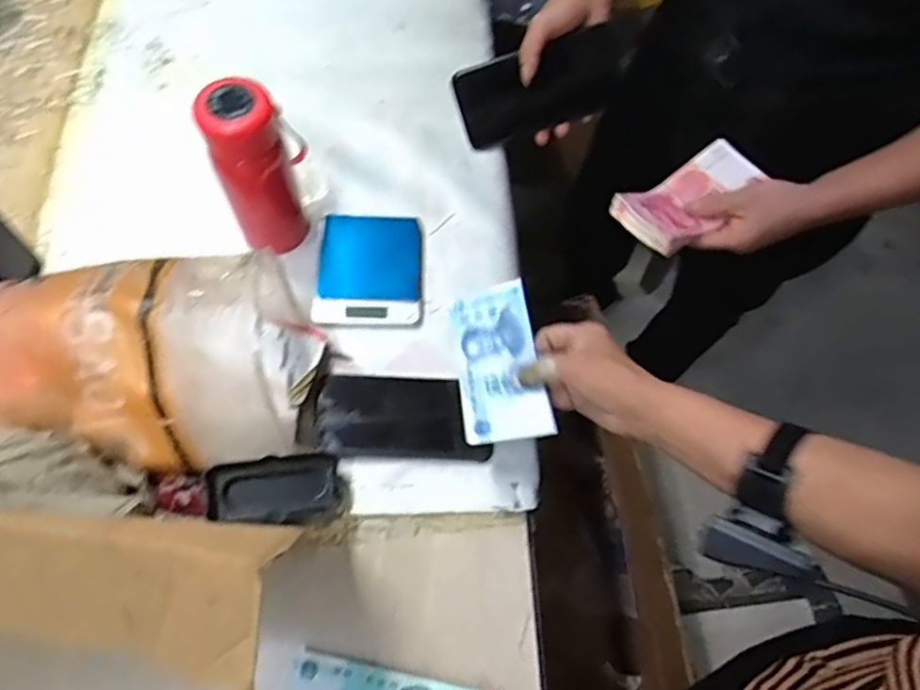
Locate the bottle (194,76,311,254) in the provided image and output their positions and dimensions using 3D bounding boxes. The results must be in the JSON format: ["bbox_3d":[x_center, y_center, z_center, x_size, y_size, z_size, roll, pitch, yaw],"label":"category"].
[{"bbox_3d":[-0.183,-0.162,0.621,0.081,0.179,0.064,-17,67,-11],"label":"bottle"}]

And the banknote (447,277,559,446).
[{"bbox_3d":[0.033,0.015,0.561,0.070,0.017,0.140,-15,63,9],"label":"banknote"}]

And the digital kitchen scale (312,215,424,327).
[{"bbox_3d":[-0.091,-0.079,0.675,0.103,0.019,0.129,1,65,-3],"label":"digital kitchen scale"}]

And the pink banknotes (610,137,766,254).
[{"bbox_3d":[0.241,-0.153,0.699,0.162,0.049,0.083,-33,71,-17],"label":"pink banknotes"}]

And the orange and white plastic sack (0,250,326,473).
[{"bbox_3d":[-0.293,0.031,0.555,0.329,0.138,0.172,-12,66,-9],"label":"orange and white plastic sack"}]

